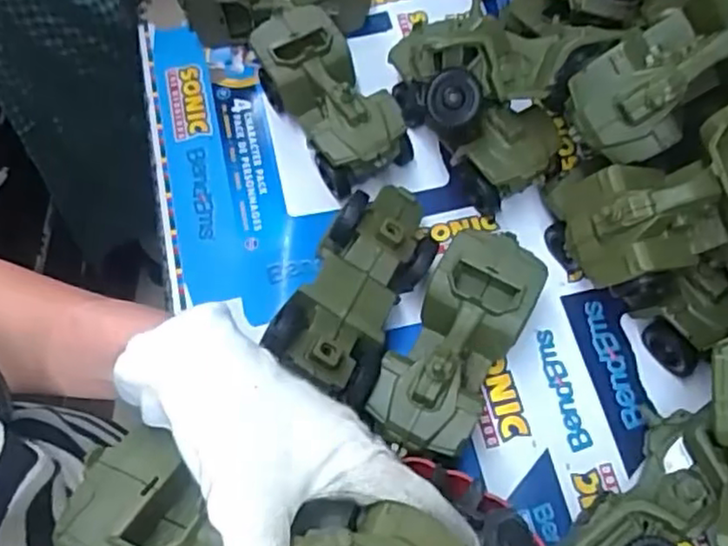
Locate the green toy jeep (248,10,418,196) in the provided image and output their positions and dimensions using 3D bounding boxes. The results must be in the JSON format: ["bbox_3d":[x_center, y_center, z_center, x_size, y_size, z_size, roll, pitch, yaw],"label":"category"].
[{"bbox_3d":[-0.031,-0.158,0.629,0.084,0.080,0.183,-30,67,-11],"label":"green toy jeep"}]

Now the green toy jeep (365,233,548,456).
[{"bbox_3d":[0.071,0.056,0.524,0.076,0.089,0.174,28,69,14],"label":"green toy jeep"}]

